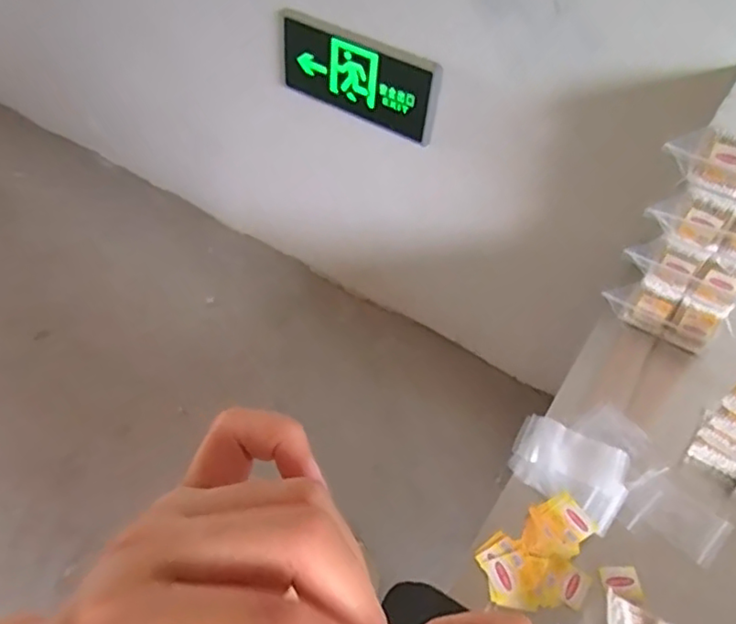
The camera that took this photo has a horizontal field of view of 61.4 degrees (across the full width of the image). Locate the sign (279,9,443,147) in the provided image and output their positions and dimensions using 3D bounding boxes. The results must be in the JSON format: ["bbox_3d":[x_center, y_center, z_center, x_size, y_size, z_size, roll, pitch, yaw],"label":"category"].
[{"bbox_3d":[-0.021,-0.428,1.142,0.329,0.160,0.032,26,49,19],"label":"sign"}]

